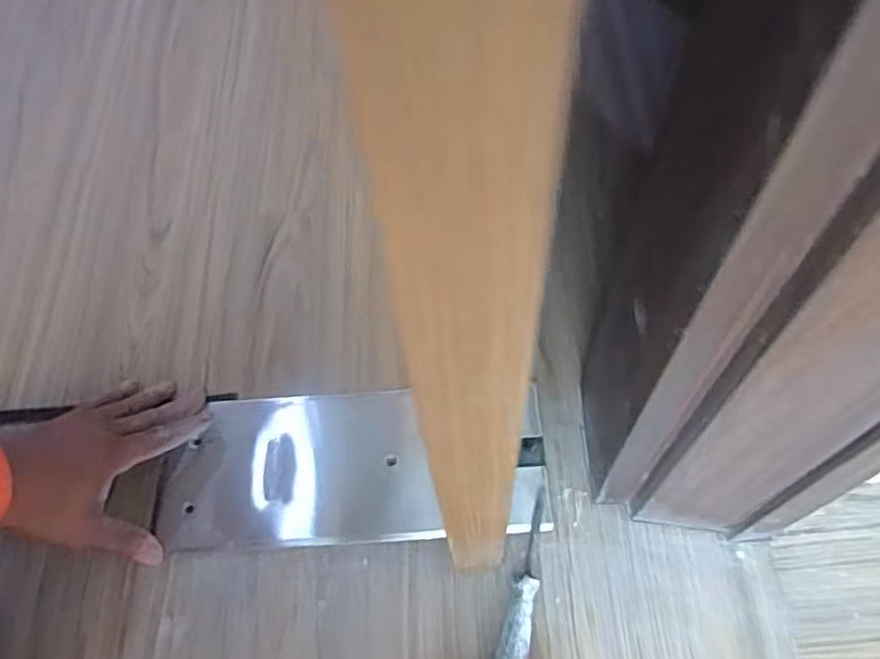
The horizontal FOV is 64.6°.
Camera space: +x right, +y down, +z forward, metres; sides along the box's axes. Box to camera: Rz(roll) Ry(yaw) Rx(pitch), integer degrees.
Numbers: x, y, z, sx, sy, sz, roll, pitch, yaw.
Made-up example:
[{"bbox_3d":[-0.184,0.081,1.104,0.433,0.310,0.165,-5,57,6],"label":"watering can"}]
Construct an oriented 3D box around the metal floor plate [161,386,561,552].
[{"bbox_3d":[-0.074,0.112,0.578,0.310,0.008,0.126,-4,64,3],"label":"metal floor plate"}]

